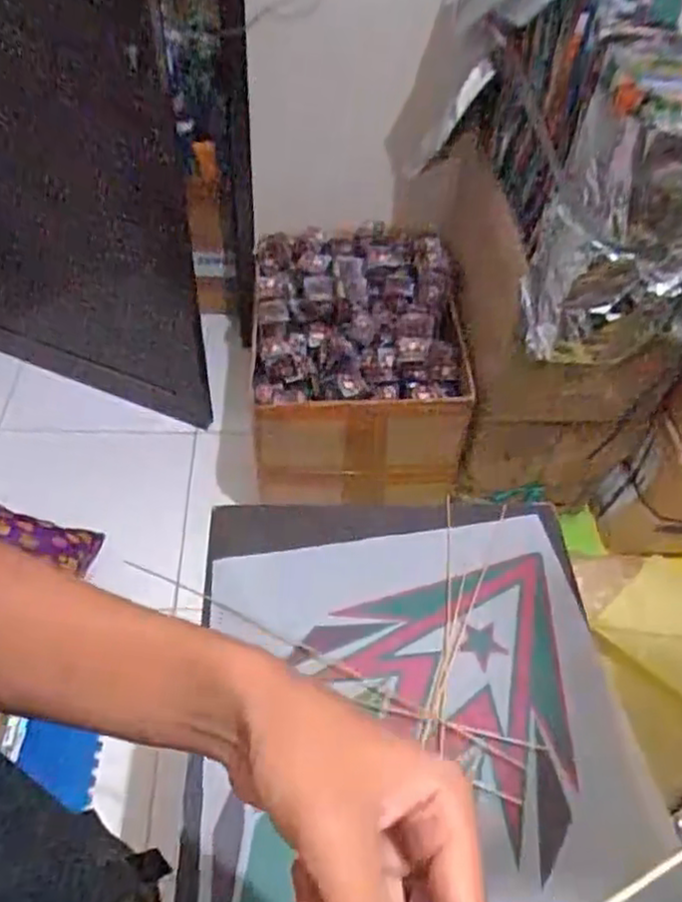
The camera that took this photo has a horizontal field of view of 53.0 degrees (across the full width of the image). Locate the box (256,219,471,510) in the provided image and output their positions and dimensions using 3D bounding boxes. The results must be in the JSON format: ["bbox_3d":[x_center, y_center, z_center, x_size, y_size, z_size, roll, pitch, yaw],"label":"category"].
[{"bbox_3d":[0.020,-0.214,1.539,0.422,0.319,0.517,-2,51,-6],"label":"box"}]

